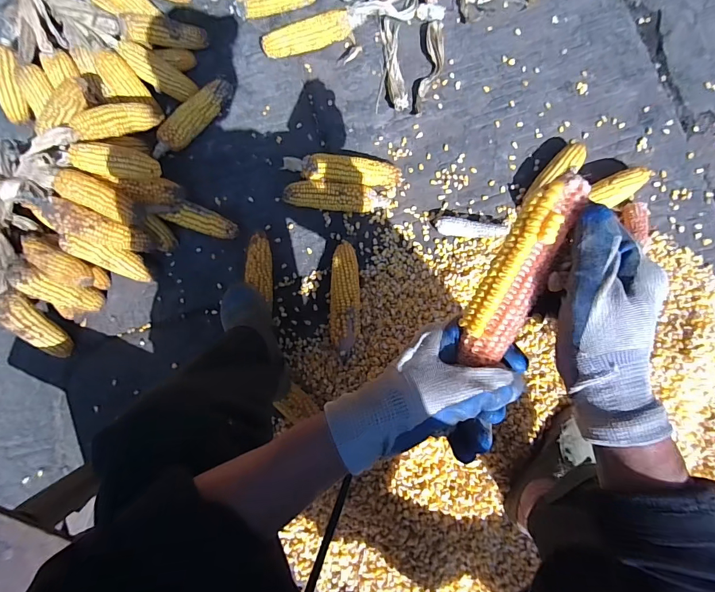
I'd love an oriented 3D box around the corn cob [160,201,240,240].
[{"bbox_3d":[-0.325,-0.158,0.795,0.160,0.052,0.054,20,85,8],"label":"corn cob"}]

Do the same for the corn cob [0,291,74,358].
[{"bbox_3d":[-0.633,0.065,0.738,0.046,0.175,0.050,-10,45,5],"label":"corn cob"}]

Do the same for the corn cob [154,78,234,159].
[{"bbox_3d":[-0.361,-0.388,0.826,0.052,0.056,0.226,38,89,9],"label":"corn cob"}]

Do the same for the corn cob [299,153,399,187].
[{"bbox_3d":[-0.012,-0.254,0.775,0.198,0.063,0.055,2,83,6],"label":"corn cob"}]

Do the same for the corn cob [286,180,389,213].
[{"bbox_3d":[-0.043,-0.201,0.771,0.203,0.058,0.055,6,84,7],"label":"corn cob"}]

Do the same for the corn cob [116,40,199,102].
[{"bbox_3d":[-0.438,-0.492,0.825,0.043,0.157,0.064,17,84,52],"label":"corn cob"}]

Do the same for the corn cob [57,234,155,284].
[{"bbox_3d":[-0.488,-0.075,0.748,0.040,0.162,0.053,24,86,47],"label":"corn cob"}]

